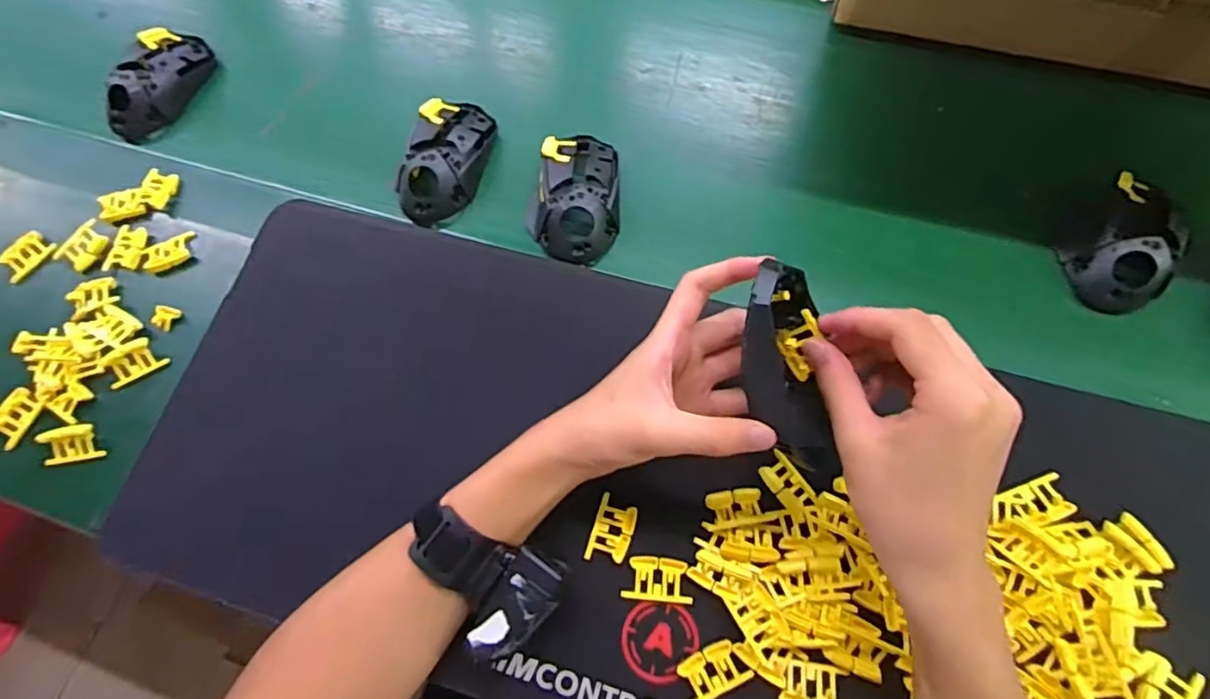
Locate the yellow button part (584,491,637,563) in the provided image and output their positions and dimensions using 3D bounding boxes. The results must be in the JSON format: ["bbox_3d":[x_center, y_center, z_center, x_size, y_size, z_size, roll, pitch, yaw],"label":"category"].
[{"bbox_3d":[0.005,0.119,0.406,0.026,0.007,0.042,17,69,9],"label":"yellow button part"}]

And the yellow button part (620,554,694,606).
[{"bbox_3d":[0.034,0.148,0.394,0.043,0.010,0.027,6,68,5],"label":"yellow button part"}]

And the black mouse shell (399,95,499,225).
[{"bbox_3d":[-0.135,-0.163,0.519,0.066,0.036,0.118,10,68,7],"label":"black mouse shell"}]

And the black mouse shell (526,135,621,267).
[{"bbox_3d":[-0.023,-0.126,0.495,0.073,0.033,0.110,7,68,6],"label":"black mouse shell"}]

